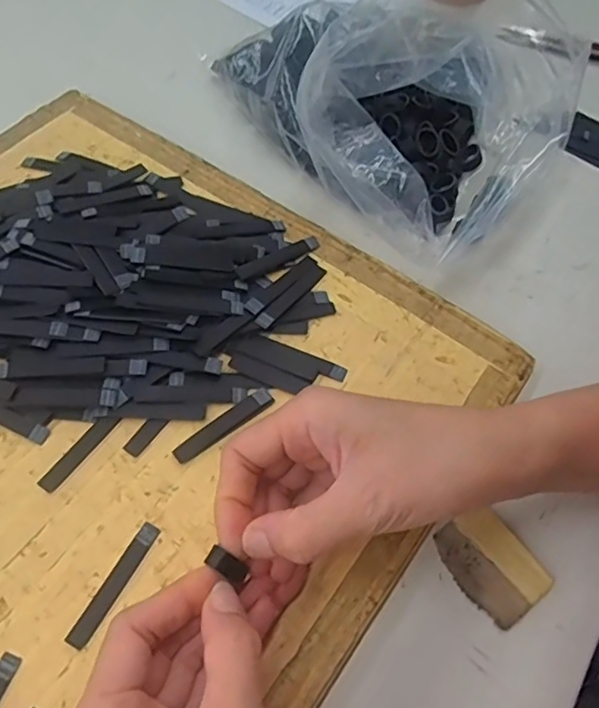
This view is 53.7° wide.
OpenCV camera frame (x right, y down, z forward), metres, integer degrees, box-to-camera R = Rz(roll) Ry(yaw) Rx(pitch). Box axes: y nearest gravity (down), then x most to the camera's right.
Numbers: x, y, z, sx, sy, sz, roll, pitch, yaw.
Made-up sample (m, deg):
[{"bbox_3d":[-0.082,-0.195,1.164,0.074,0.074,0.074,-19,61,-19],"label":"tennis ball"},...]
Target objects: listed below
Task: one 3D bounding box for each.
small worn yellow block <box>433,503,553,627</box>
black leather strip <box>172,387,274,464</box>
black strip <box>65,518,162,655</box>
[{"bbox_3d":[0.097,0.106,0.299,0.039,0.008,0.051,-29,66,-17],"label":"small worn yellow block"},{"bbox_3d":[-0.041,0.038,0.320,0.060,0.004,0.012,-34,67,-19],"label":"black leather strip"},{"bbox_3d":[-0.087,0.107,0.277,0.009,0.004,0.060,27,63,12],"label":"black strip"}]

